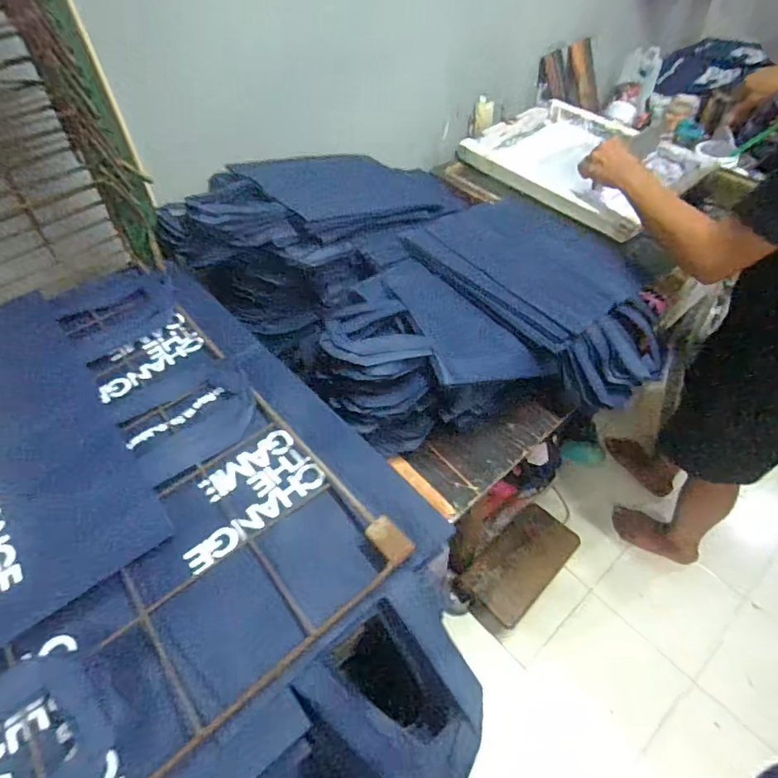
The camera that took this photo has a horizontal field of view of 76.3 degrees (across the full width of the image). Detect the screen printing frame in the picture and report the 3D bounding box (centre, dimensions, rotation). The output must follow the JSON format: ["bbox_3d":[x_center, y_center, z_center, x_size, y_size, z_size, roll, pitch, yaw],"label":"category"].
[{"bbox_3d":[0.437,-0.522,1.109,0.383,0.059,0.465,-35,57,-23],"label":"screen printing frame"}]

